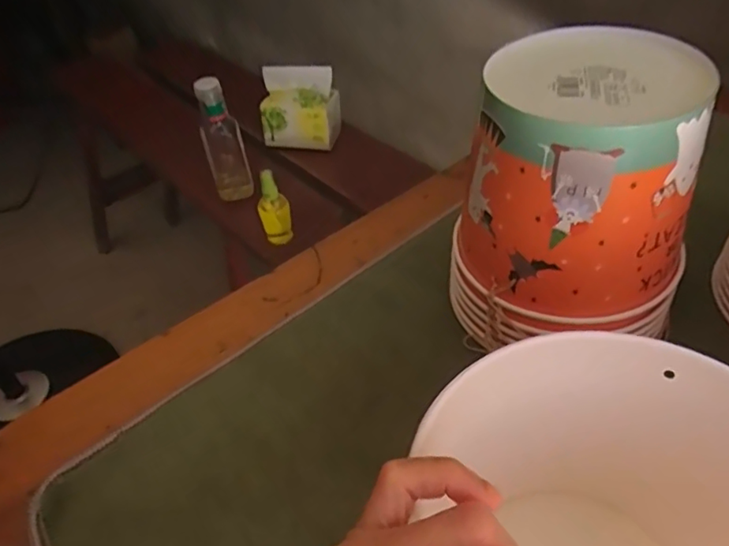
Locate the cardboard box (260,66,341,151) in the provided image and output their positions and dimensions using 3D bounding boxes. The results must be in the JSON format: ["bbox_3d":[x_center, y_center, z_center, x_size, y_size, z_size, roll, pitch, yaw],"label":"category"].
[{"bbox_3d":[-0.125,-0.323,1.103,0.146,0.136,0.086,0,43,6],"label":"cardboard box"}]

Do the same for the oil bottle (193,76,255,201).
[{"bbox_3d":[-0.240,-0.218,0.965,0.064,0.229,0.078,-16,44,-11],"label":"oil bottle"}]

